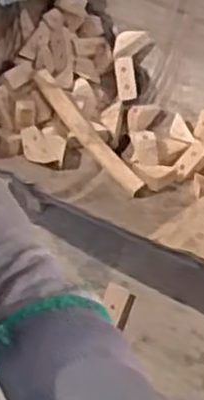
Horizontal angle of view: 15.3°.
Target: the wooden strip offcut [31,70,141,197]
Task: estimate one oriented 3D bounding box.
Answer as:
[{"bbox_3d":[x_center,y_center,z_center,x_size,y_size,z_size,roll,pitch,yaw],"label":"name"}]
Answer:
[{"bbox_3d":[-0.030,-0.131,1.470,0.037,0.023,0.309,-35,75,-18],"label":"wooden strip offcut"}]

